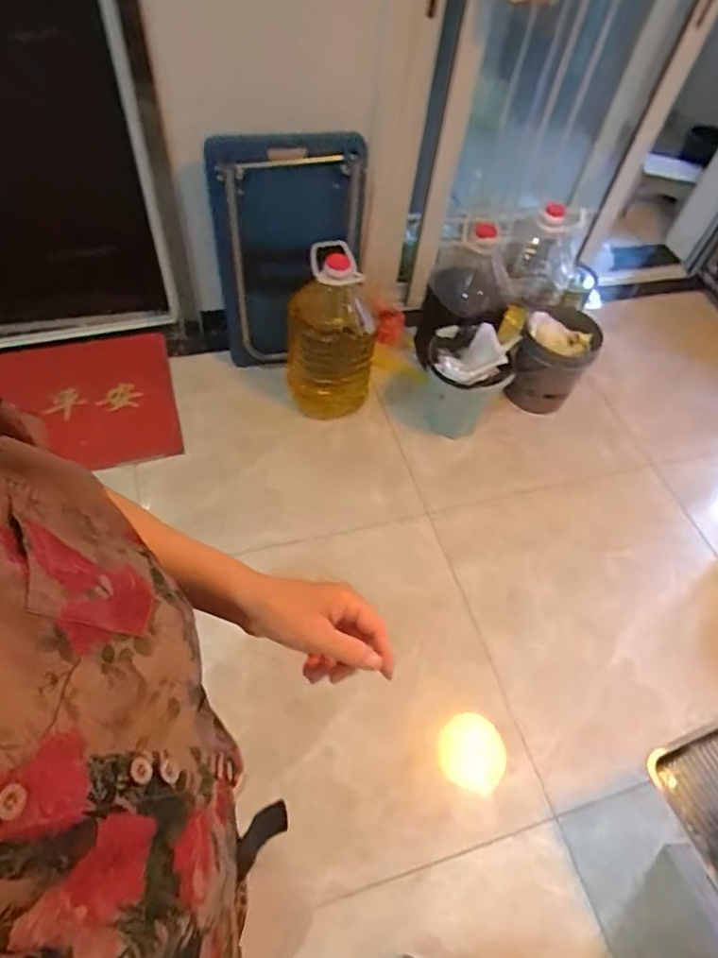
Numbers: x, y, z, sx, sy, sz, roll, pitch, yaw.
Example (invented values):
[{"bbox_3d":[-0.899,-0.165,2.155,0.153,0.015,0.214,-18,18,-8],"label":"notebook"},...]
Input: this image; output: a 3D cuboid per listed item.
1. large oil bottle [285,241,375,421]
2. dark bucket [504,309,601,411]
[{"bbox_3d":[-0.097,-0.423,1.663,0.252,0.490,0.309,-3,56,-9],"label":"large oil bottle"},{"bbox_3d":[0.633,-0.395,1.807,0.223,0.273,0.264,31,57,14],"label":"dark bucket"}]

